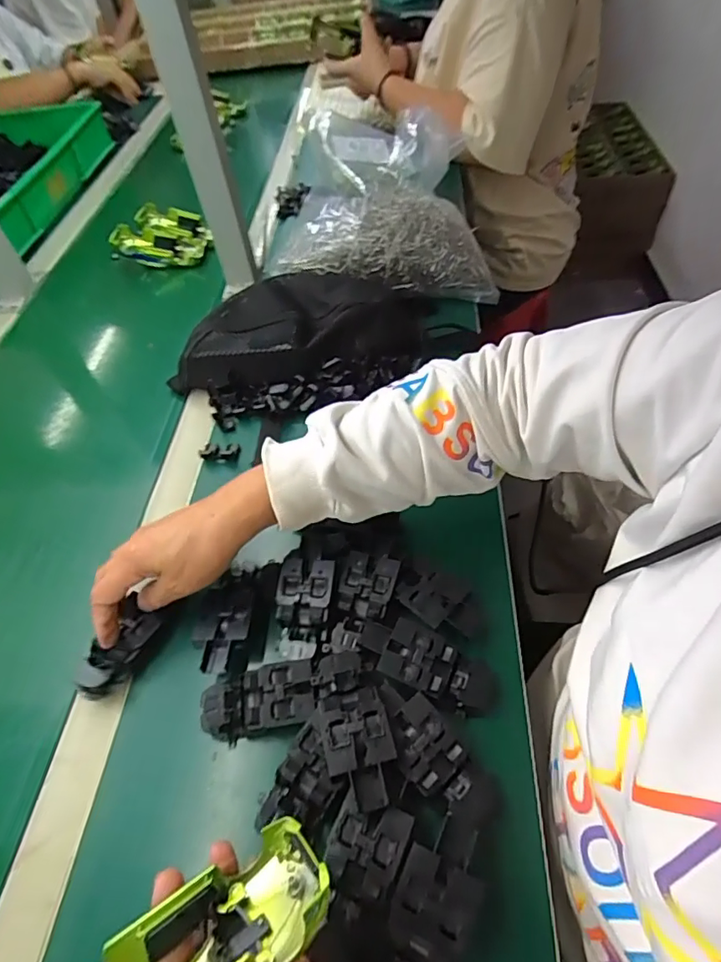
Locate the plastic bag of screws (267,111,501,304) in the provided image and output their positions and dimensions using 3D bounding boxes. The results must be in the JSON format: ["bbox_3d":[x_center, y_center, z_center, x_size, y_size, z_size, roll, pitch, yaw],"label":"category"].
[{"bbox_3d":[0.035,-0.377,0.694,0.279,0.122,0.257,3,52,8],"label":"plastic bag of screws"}]

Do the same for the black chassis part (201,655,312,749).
[{"bbox_3d":[-0.073,0.155,0.372,0.079,0.012,0.045,-11,51,-3],"label":"black chassis part"}]

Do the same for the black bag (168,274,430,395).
[{"bbox_3d":[-0.068,-0.187,0.613,0.306,0.062,0.159,-5,51,1],"label":"black bag"}]

